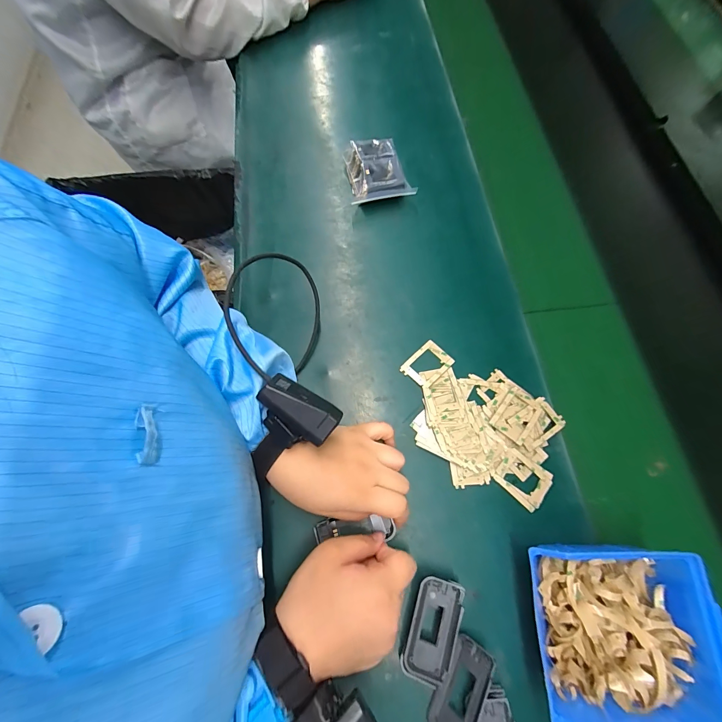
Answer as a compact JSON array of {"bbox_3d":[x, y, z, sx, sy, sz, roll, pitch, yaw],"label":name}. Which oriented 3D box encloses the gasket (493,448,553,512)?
[{"bbox_3d":[0.170,0.123,0.341,0.054,0.004,0.045,39,77,8],"label":"gasket"}]

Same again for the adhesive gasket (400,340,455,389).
[{"bbox_3d":[0.078,0.004,0.384,0.054,0.004,0.039,-41,78,-15],"label":"adhesive gasket"}]

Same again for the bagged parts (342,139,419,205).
[{"bbox_3d":[0.023,-0.267,0.463,0.083,0.040,0.103,-9,72,-6],"label":"bagged parts"}]

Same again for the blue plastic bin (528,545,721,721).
[{"bbox_3d":[0.218,0.224,0.276,0.140,0.066,0.124,5,71,-2],"label":"blue plastic bin"}]

